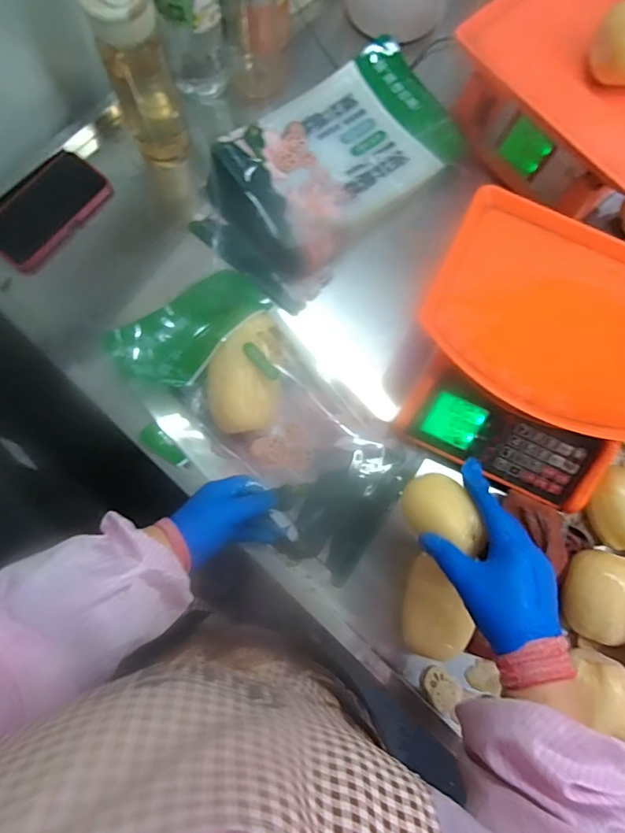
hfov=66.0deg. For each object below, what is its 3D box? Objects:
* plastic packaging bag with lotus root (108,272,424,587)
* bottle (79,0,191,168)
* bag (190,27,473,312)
[{"bbox_3d":[-0.054,0.011,0.547,0.210,0.096,0.364,-41,82,-9],"label":"plastic packaging bag with lotus root"},{"bbox_3d":[-0.203,-0.403,0.582,0.070,0.217,0.061,-26,80,-6],"label":"bottle"},{"bbox_3d":[0.022,-0.332,0.651,0.366,0.052,0.218,-43,82,-9],"label":"bag"}]

